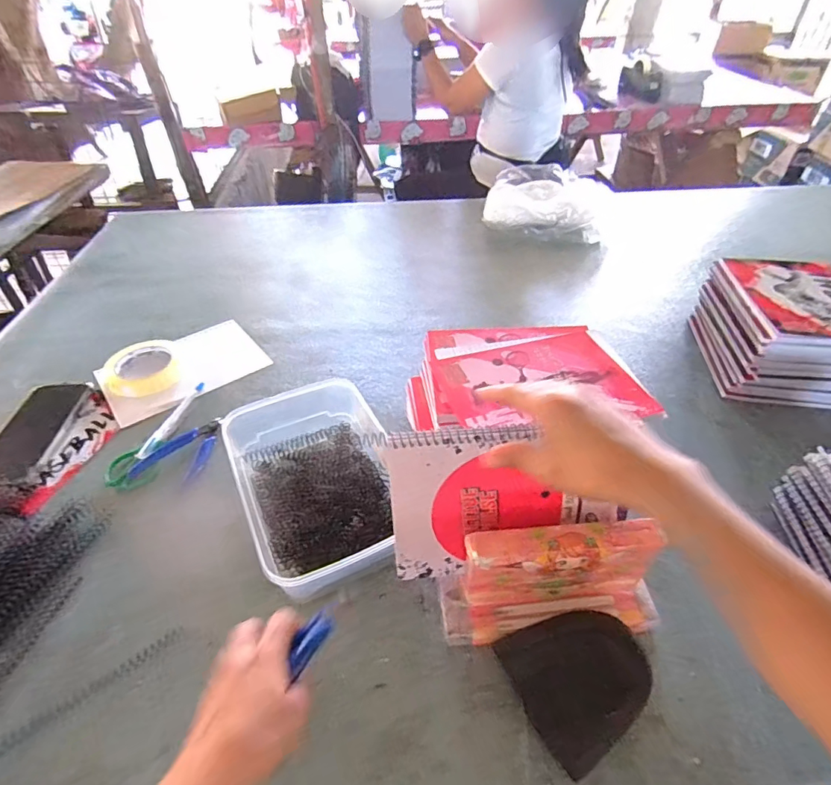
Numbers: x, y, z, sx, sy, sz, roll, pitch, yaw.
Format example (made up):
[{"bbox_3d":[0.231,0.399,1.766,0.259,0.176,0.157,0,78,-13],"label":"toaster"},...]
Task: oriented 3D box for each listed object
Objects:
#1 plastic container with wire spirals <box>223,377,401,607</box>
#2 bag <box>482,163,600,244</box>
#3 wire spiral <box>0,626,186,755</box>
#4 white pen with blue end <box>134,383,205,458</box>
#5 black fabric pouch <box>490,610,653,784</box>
[{"bbox_3d":[-0.104,0.090,0.521,0.153,0.068,0.238,-19,46,-20],"label":"plastic container with wire spirals"},{"bbox_3d":[0.285,-0.444,1.124,0.255,0.068,0.298,3,43,4],"label":"bag"},{"bbox_3d":[-0.293,0.258,0.386,0.213,0.010,0.018,-30,50,-28],"label":"wire spiral"},{"bbox_3d":[-0.315,0.034,0.637,0.019,0.013,0.140,5,43,6],"label":"white pen with blue end"},{"bbox_3d":[0.132,0.227,0.390,0.096,0.034,0.099,-16,45,-16],"label":"black fabric pouch"}]

